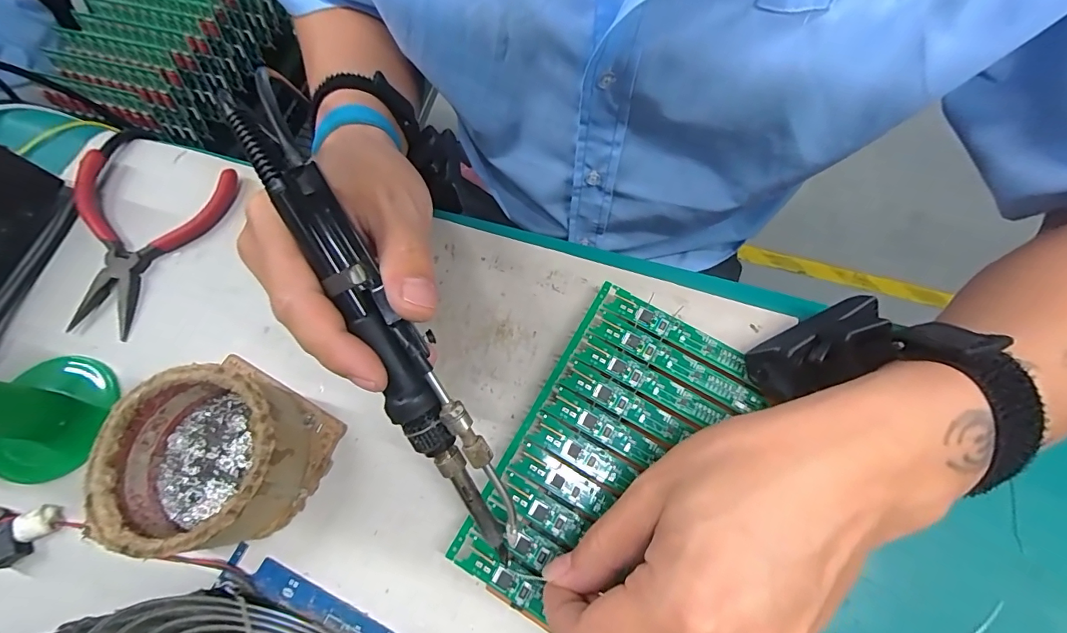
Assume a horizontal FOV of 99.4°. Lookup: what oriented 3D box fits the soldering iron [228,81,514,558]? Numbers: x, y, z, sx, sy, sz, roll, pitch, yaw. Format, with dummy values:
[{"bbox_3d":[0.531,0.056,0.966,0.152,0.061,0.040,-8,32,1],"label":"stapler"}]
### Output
[{"bbox_3d":[-0.056,0.016,0.183,0.026,0.020,0.211,-30,103,-10],"label":"soldering iron"}]

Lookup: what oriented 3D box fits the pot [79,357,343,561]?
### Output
[{"bbox_3d":[-0.159,0.070,0.227,0.085,0.046,0.084,27,72,11],"label":"pot"}]

